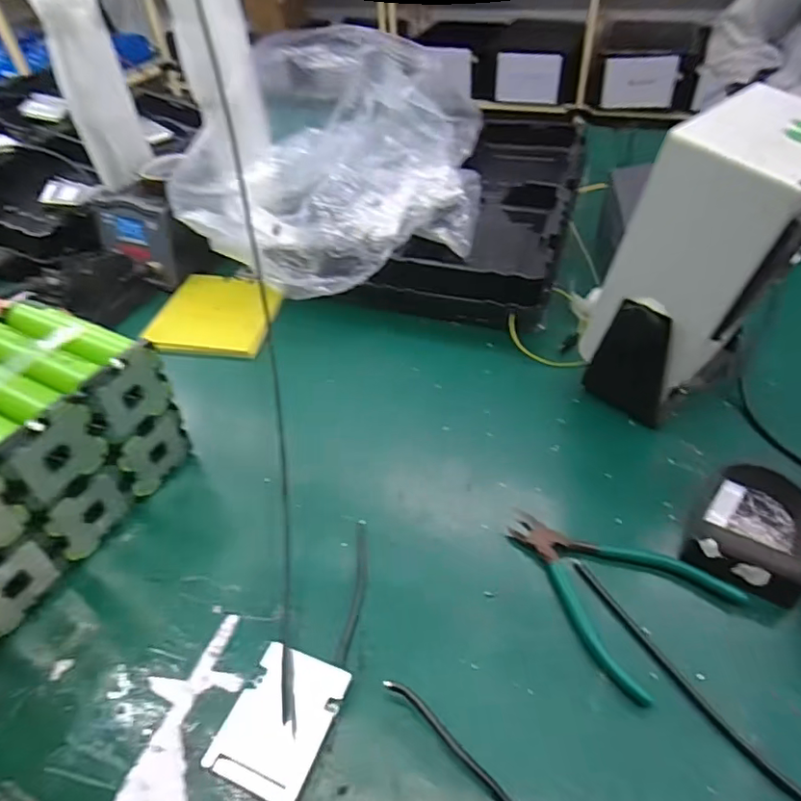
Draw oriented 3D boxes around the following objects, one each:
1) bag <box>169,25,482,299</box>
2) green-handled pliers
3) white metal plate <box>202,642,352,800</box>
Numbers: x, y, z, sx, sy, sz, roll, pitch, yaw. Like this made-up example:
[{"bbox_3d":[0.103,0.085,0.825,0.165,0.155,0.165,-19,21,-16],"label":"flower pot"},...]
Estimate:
[{"bbox_3d":[-0.060,-0.249,0.603,0.281,0.232,0.262,4,46,9],"label":"bag"},{"bbox_3d":[0.151,0.130,0.415,0.108,0.021,0.146,-32,51,-24],"label":"green-handled pliers"},{"bbox_3d":[-0.076,0.201,0.354,0.062,0.006,0.080,16,48,16],"label":"white metal plate"}]

